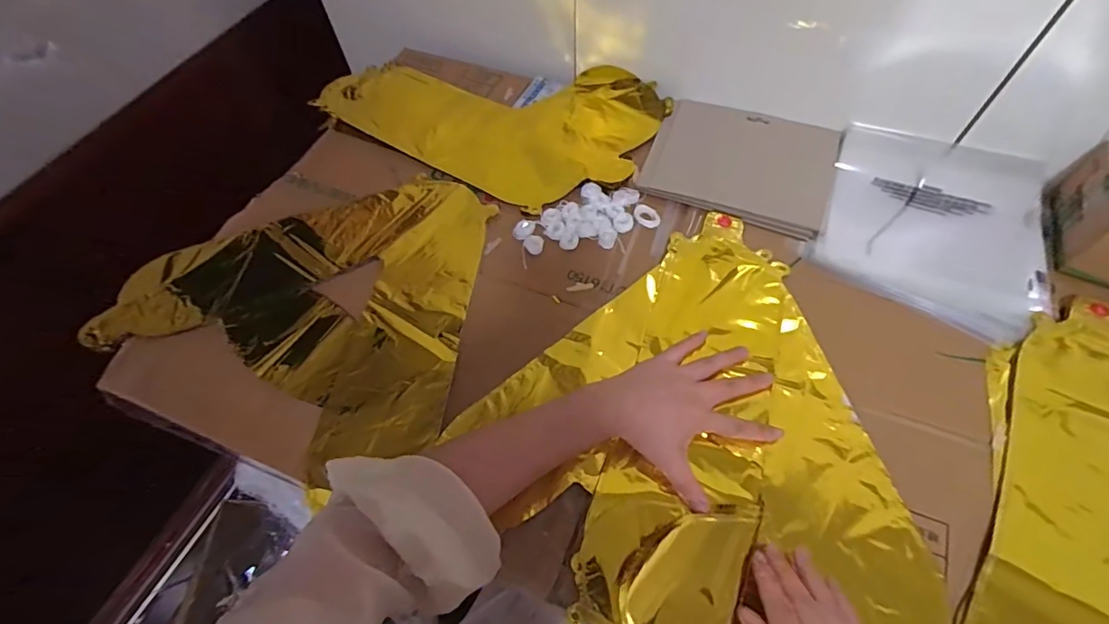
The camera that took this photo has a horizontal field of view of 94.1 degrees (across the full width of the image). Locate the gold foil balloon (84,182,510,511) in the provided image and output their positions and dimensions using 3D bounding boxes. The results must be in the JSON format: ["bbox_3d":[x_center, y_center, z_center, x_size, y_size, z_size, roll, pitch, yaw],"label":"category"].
[{"bbox_3d":[-0.263,-0.021,0.528,0.361,0.021,0.308,6,60,6],"label":"gold foil balloon"}]

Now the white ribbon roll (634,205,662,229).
[{"bbox_3d":[0.101,-0.104,0.559,0.029,0.008,0.026,14,61,11],"label":"white ribbon roll"}]

